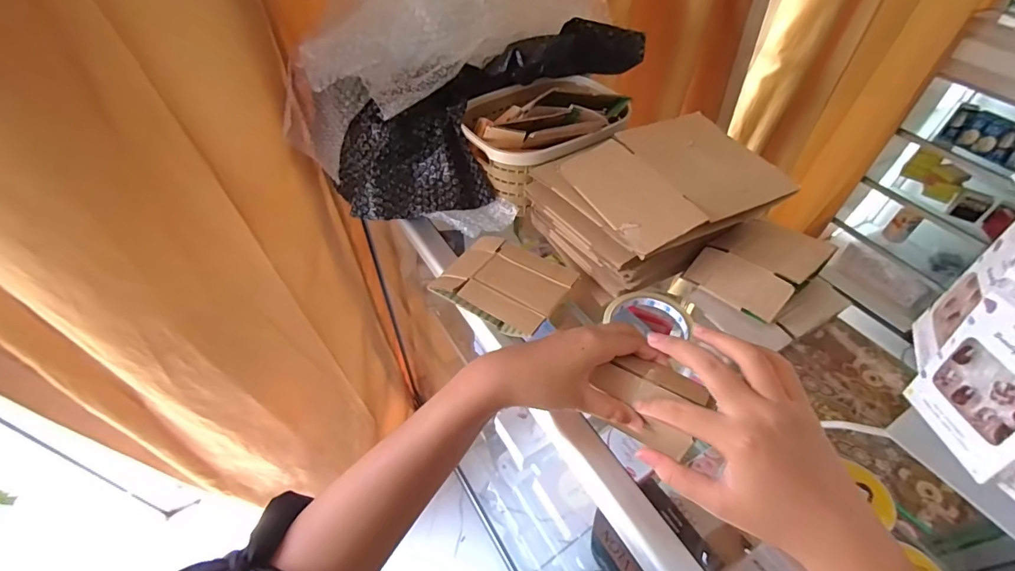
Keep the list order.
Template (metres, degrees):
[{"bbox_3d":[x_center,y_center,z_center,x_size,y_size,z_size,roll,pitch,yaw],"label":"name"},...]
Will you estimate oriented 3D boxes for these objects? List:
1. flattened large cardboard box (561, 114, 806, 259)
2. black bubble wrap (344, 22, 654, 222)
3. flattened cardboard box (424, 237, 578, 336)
[{"bbox_3d":[0.175,-0.119,0.488,0.186,0.029,0.159,-19,51,-17],"label":"flattened large cardboard box"},{"bbox_3d":[-0.031,-0.246,0.608,0.442,0.116,0.190,-37,56,-5],"label":"black bubble wrap"},{"bbox_3d":[-0.004,-0.006,0.502,0.134,0.023,0.101,26,63,21],"label":"flattened cardboard box"}]

